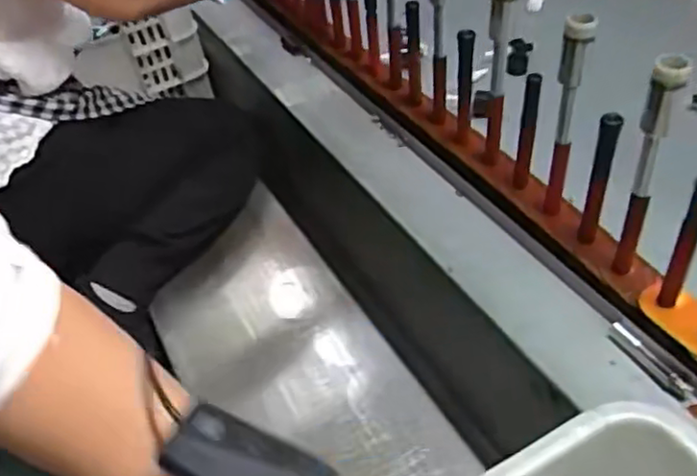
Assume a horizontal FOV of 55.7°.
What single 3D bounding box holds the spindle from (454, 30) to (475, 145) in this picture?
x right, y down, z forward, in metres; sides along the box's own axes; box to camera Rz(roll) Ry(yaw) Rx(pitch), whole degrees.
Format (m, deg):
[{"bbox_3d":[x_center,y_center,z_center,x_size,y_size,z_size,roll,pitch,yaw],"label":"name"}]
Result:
[{"bbox_3d":[0.131,-0.168,0.750,0.018,0.149,0.021,4,47,9],"label":"spindle"}]

